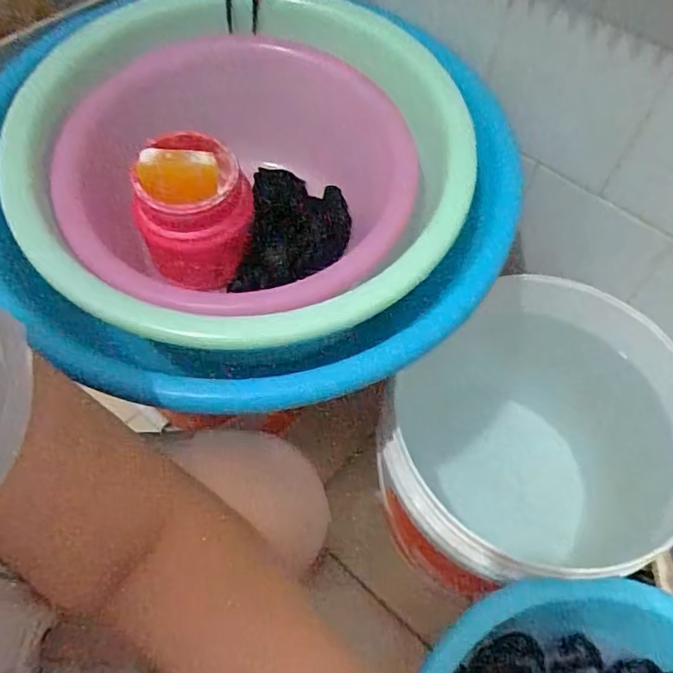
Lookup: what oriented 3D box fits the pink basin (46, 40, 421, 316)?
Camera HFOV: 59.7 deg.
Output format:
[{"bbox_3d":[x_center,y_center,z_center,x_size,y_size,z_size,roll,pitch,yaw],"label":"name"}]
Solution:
[{"bbox_3d":[-0.092,-0.112,0.525,0.308,0.148,0.267,9,59,2],"label":"pink basin"}]

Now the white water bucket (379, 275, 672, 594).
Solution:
[{"bbox_3d":[0.202,0.147,0.704,0.325,0.344,0.280,-28,64,-18],"label":"white water bucket"}]

